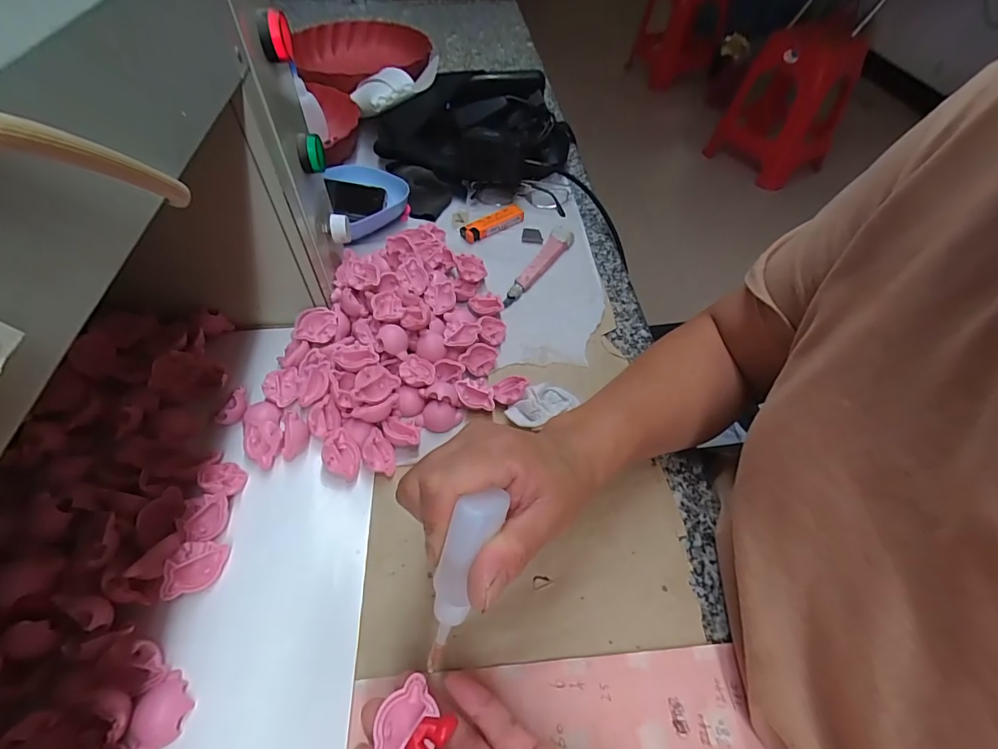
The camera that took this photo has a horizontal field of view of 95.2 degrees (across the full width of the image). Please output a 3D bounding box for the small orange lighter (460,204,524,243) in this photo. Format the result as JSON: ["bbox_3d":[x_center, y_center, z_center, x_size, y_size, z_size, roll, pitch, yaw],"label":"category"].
[{"bbox_3d":[-0.006,-0.181,0.538,0.079,0.011,0.025,-32,59,-23],"label":"small orange lighter"}]

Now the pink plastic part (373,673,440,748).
[{"bbox_3d":[-0.044,0.162,0.215,0.023,0.007,0.035,26,46,22],"label":"pink plastic part"}]

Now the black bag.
[{"bbox_3d":[-0.044,-0.328,0.610,0.231,0.061,0.210,-3,53,-4],"label":"black bag"}]

